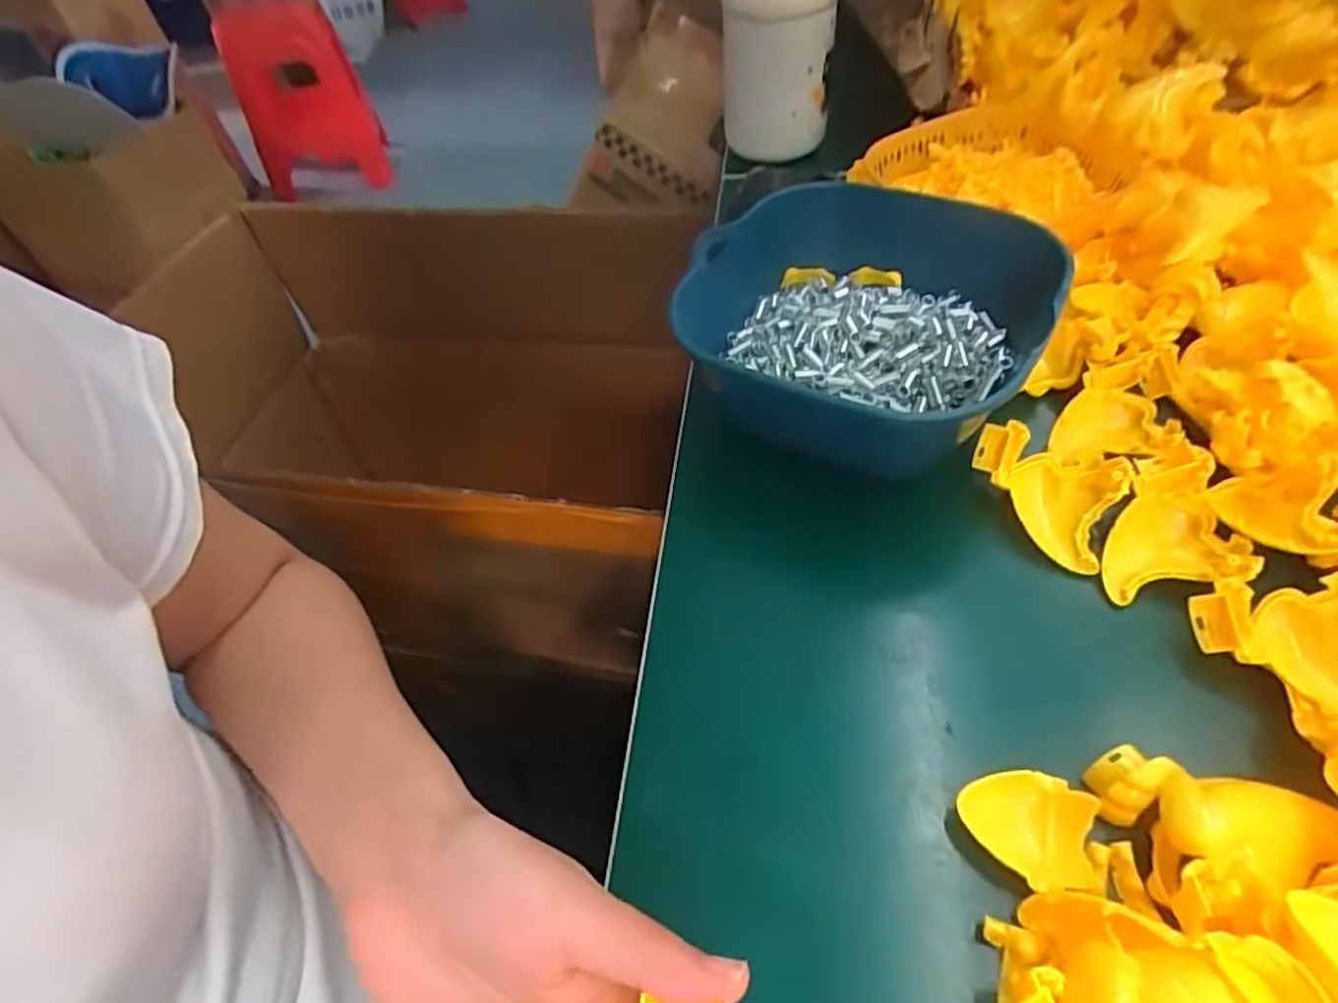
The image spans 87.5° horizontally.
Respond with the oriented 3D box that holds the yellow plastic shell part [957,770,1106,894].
[{"bbox_3d":[0.129,0.117,0.251,0.045,0.012,0.035,8,51,13],"label":"yellow plastic shell part"}]

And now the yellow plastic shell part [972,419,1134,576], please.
[{"bbox_3d":[0.178,-0.007,0.334,0.066,0.032,0.052,26,57,25],"label":"yellow plastic shell part"}]

